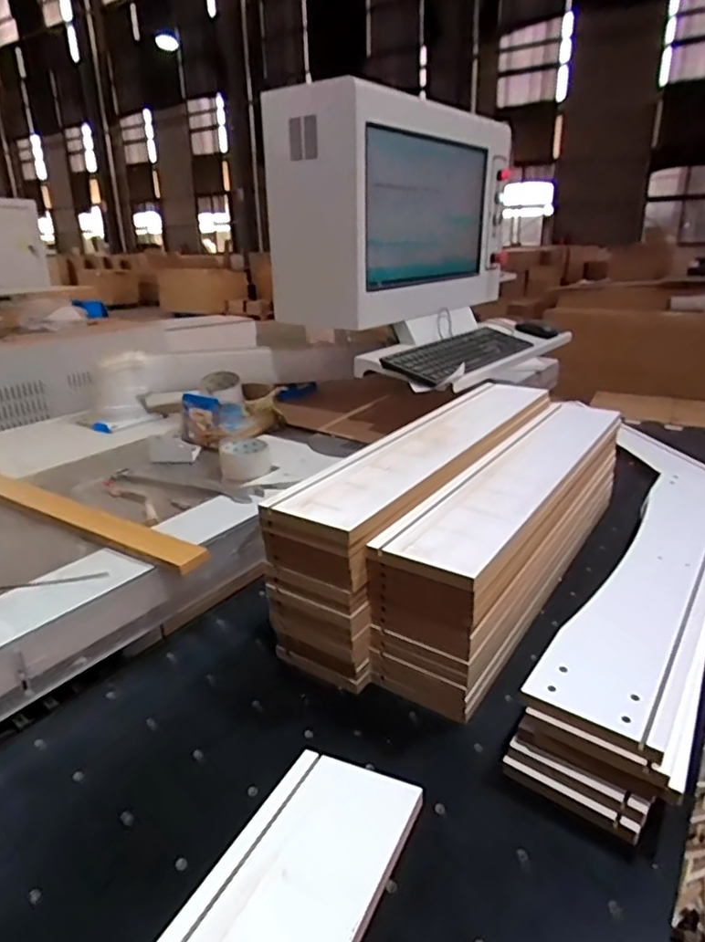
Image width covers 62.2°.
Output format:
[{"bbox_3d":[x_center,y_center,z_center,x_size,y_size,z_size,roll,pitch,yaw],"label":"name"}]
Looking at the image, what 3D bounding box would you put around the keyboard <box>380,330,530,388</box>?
[{"bbox_3d":[0.223,-0.234,1.160,0.405,0.034,0.165,-19,28,-38],"label":"keyboard"}]

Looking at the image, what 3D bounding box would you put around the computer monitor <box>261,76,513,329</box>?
[{"bbox_3d":[0.104,-0.539,1.237,0.243,0.366,0.558,19,29,41],"label":"computer monitor"}]

